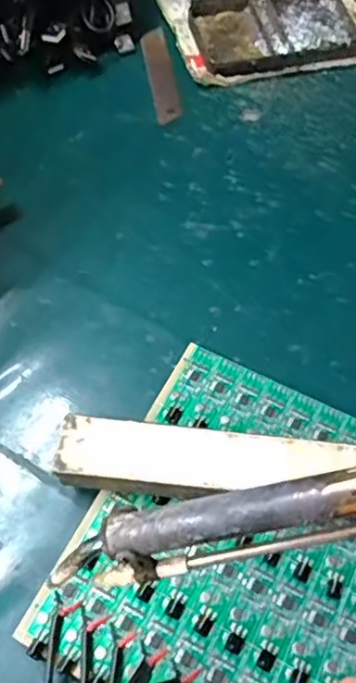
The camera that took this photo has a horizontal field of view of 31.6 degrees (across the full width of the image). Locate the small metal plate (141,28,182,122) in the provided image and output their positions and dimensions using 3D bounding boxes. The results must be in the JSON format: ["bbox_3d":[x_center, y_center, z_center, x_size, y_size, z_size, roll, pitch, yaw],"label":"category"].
[{"bbox_3d":[-0.012,-0.188,0.436,0.018,0.004,0.097,-7,60,-6],"label":"small metal plate"}]

